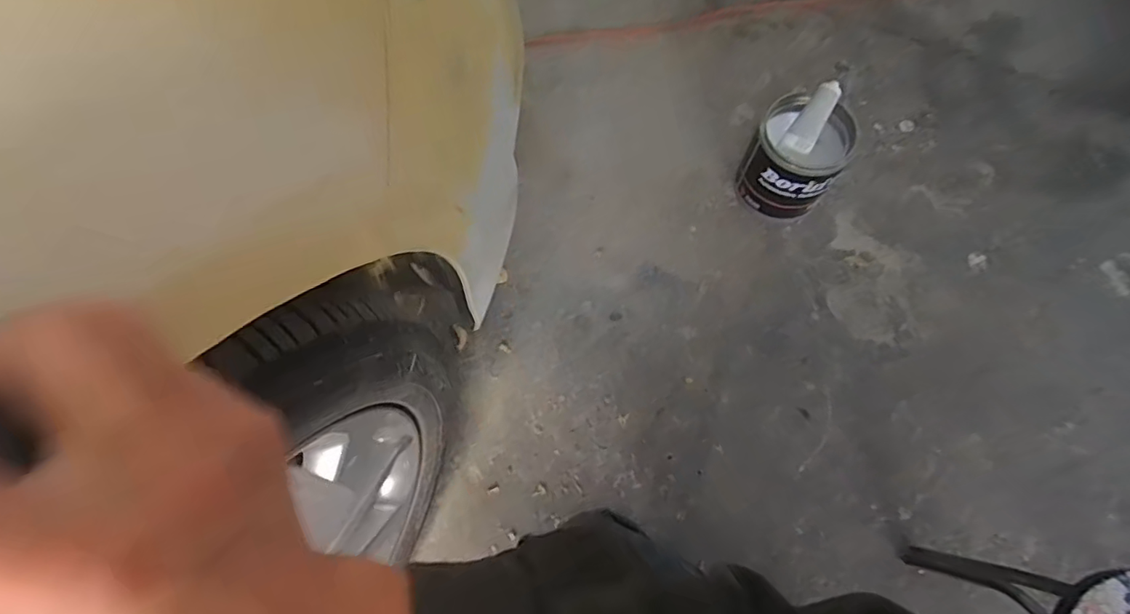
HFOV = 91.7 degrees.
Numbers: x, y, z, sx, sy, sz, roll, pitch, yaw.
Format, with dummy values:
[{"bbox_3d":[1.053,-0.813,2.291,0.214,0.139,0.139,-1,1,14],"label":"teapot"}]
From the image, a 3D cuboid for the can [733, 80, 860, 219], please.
[{"bbox_3d":[0.386,-0.253,0.924,0.143,0.173,0.155,0,69,1],"label":"can"}]

